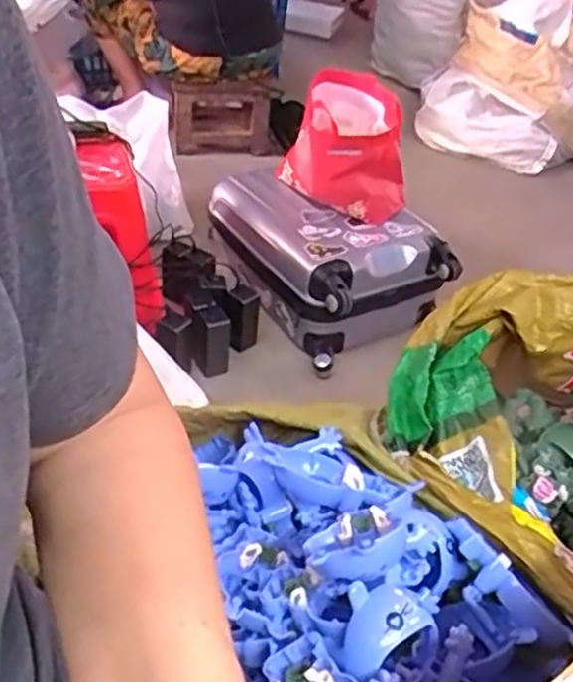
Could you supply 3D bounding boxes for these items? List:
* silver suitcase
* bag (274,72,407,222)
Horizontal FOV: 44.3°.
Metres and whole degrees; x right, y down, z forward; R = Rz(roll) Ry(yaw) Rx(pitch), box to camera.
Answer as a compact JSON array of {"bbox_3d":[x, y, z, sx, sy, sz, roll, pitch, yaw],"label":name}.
[{"bbox_3d":[0.088,-0.205,1.580,0.349,0.206,0.484,-19,45,-29],"label":"silver suitcase"},{"bbox_3d":[0.136,-0.436,1.549,0.271,0.204,0.345,7,38,-1],"label":"bag"}]

